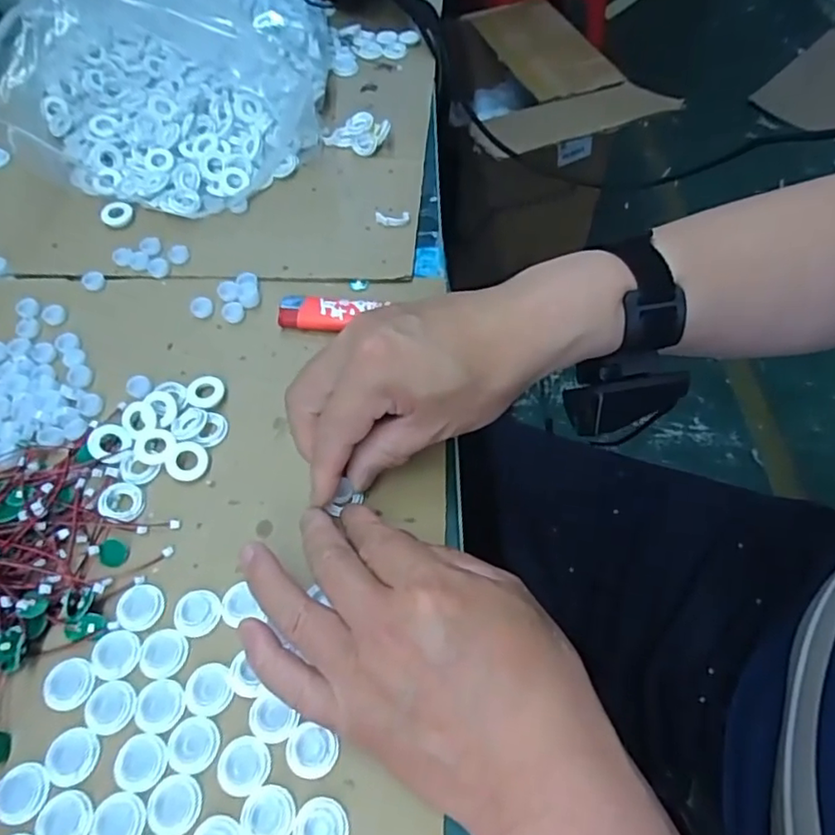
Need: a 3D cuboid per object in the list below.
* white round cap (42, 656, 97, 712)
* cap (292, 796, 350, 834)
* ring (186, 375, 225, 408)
[{"bbox_3d":[-0.166,0.127,0.287,0.022,0.004,0.022,0,58,1],"label":"white round cap"},{"bbox_3d":[-0.041,0.173,0.253,0.023,0.004,0.022,0,58,1],"label":"cap"},{"bbox_3d":[-0.131,-0.015,0.373,0.022,0.006,0.022,0,58,1],"label":"ring"}]

